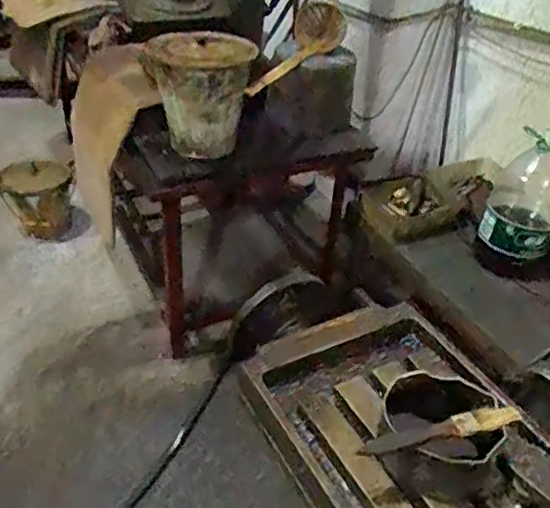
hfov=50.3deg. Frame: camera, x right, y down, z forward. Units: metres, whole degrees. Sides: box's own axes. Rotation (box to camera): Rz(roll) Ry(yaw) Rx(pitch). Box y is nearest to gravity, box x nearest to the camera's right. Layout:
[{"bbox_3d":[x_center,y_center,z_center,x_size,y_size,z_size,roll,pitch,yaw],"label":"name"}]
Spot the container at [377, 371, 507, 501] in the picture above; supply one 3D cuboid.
[{"bbox_3d":[0.152,0.167,0.547,0.102,0.066,0.103,3,37,-2],"label":"container"}]

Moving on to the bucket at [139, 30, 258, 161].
[{"bbox_3d":[-0.187,-0.376,1.447,0.246,0.305,0.256,-6,39,-14],"label":"bucket"}]

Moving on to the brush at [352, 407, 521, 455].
[{"bbox_3d":[0.149,0.158,0.522,0.153,0.021,0.019,-6,39,-14],"label":"brush"}]

